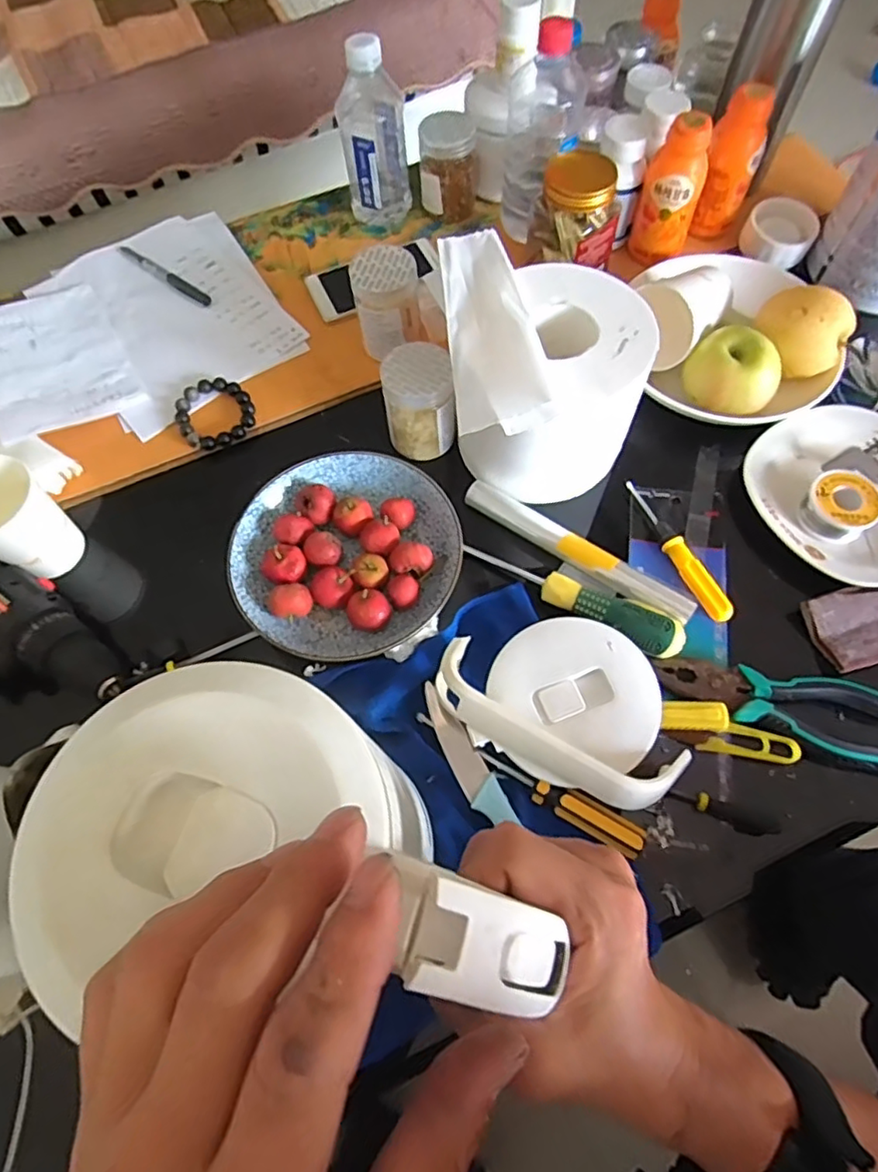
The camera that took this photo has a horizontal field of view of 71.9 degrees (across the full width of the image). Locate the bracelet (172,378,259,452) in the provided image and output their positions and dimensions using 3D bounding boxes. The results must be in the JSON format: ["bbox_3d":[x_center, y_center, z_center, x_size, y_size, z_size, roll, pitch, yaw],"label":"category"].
[{"bbox_3d":[-0.211,-0.164,0.570,0.069,0.018,0.070,-25,67,-9],"label":"bracelet"}]

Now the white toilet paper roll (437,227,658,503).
[{"bbox_3d":[0.083,-0.173,0.493,0.145,0.128,0.180,-6,65,-1],"label":"white toilet paper roll"}]

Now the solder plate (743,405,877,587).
[{"bbox_3d":[0.345,-0.077,0.504,0.151,0.034,0.158,-1,65,2],"label":"solder plate"}]

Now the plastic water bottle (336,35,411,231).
[{"bbox_3d":[-0.067,-0.455,0.621,0.067,0.162,0.052,-5,65,0],"label":"plastic water bottle"}]

